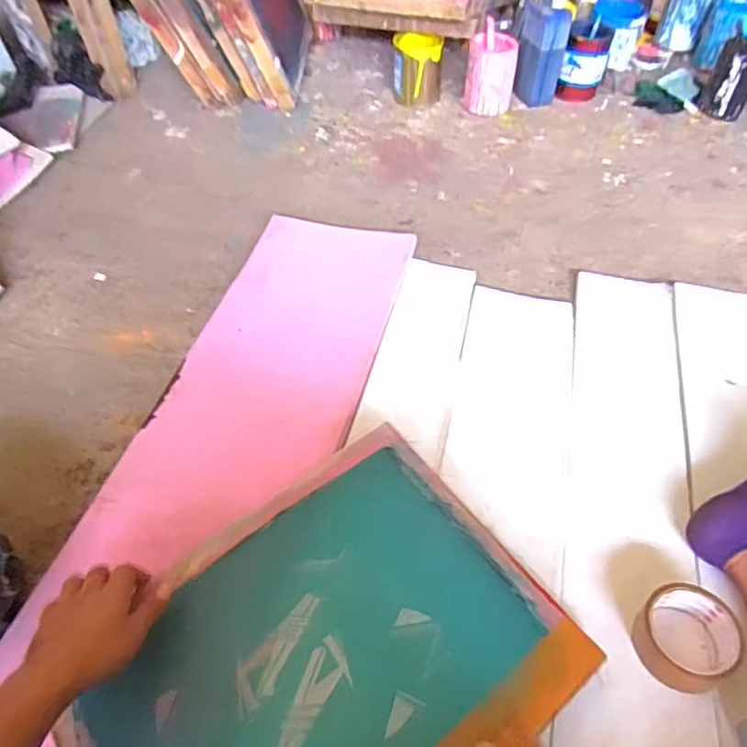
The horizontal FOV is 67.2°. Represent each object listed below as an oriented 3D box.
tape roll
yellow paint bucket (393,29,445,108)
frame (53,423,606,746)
[{"bbox_3d":[0.320,0.269,0.576,0.100,0.047,0.092,-1,54,2],"label":"tape roll"},{"bbox_3d":[0.101,-0.687,1.271,0.105,0.121,0.107,-1,54,2],"label":"yellow paint bucket"},{"bbox_3d":[-0.051,0.279,0.544,0.443,0.028,0.341,-35,59,-21],"label":"frame"}]

